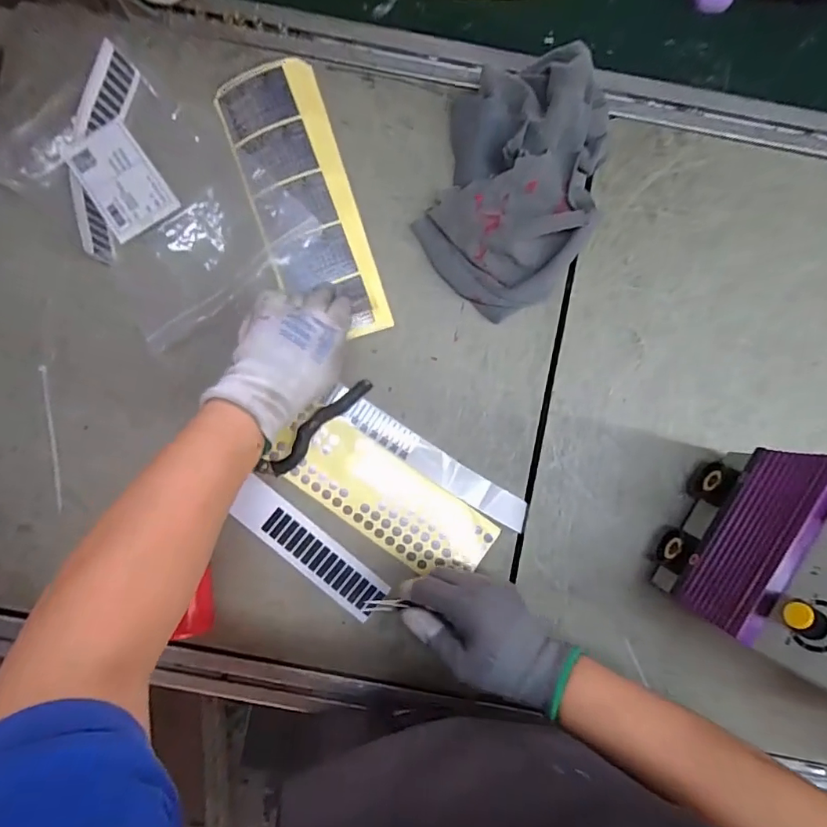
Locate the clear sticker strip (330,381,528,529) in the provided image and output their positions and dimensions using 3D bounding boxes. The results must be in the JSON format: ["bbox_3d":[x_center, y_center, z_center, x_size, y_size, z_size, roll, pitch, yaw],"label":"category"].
[{"bbox_3d":[0.015,0.045,0.489,0.227,0.006,0.030,32,85,0],"label":"clear sticker strip"}]

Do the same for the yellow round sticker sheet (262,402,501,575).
[{"bbox_3d":[-0.030,0.083,0.486,0.225,0.006,0.084,35,89,0],"label":"yellow round sticker sheet"}]

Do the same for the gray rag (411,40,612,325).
[{"bbox_3d":[0.100,-0.219,0.466,0.159,0.061,0.245,20,89,0],"label":"gray rag"}]

